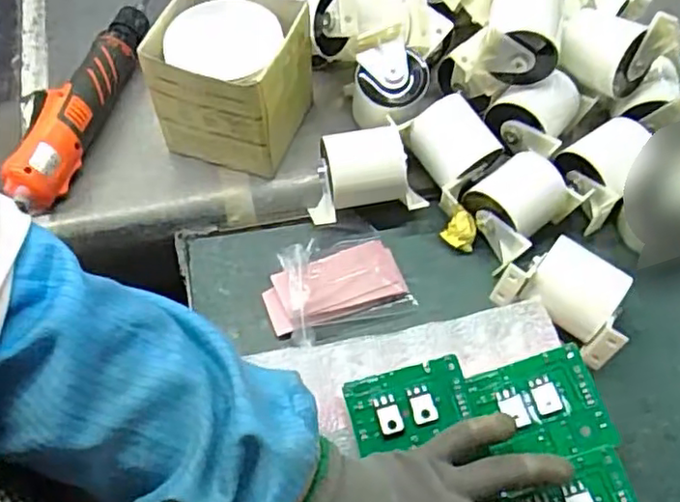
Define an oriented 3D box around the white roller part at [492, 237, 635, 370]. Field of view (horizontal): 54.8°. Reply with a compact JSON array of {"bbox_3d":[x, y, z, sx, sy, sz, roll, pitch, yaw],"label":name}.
[{"bbox_3d":[0.174,0.037,0.507,0.097,0.058,0.064,34,66,15],"label":"white roller part"}]

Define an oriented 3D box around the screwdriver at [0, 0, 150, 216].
[{"bbox_3d":[-0.220,-0.158,0.589,0.048,0.046,0.273,12,62,4],"label":"screwdriver"}]

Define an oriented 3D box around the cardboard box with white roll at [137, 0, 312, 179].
[{"bbox_3d":[-0.090,-0.142,0.553,0.111,0.116,0.106,18,63,7],"label":"cardboard box with white roll"}]

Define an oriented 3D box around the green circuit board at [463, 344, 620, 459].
[{"bbox_3d":[0.135,0.107,0.449,0.086,0.005,0.069,-15,66,3],"label":"green circuit board"}]

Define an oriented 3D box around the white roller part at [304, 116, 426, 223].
[{"bbox_3d":[0.020,-0.061,0.543,0.093,0.058,0.068,-7,62,-6],"label":"white roller part"}]

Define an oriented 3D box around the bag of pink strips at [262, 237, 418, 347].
[{"bbox_3d":[-0.005,0.021,0.509,0.109,0.033,0.078,-20,70,-15],"label":"bag of pink strips"}]

